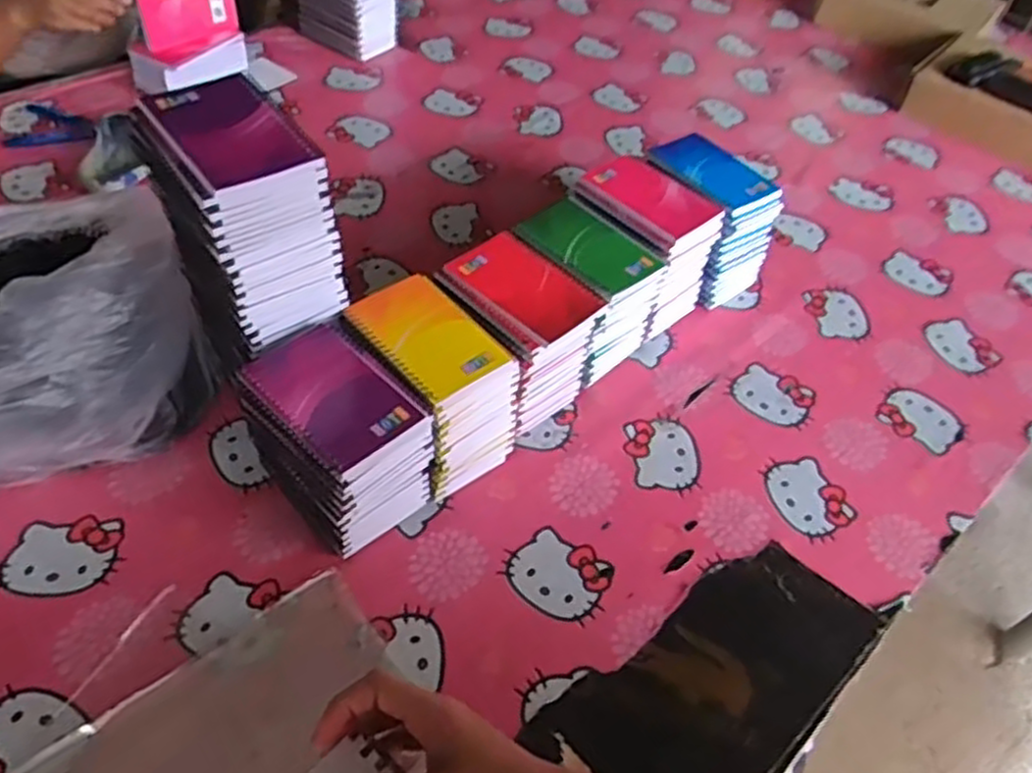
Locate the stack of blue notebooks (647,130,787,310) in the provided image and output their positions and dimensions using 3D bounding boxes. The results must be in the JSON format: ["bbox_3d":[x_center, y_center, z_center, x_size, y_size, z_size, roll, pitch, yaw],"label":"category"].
[{"bbox_3d":[0.208,-0.194,0.879,0.104,0.139,0.153,-23,55,-24],"label":"stack of blue notebooks"}]

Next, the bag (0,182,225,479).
[{"bbox_3d":[-0.464,-0.054,0.662,0.340,0.172,0.293,-21,54,-22],"label":"bag"}]

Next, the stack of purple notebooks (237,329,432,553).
[{"bbox_3d":[-0.145,0.042,0.634,0.093,0.137,0.135,-33,59,-30],"label":"stack of purple notebooks"}]

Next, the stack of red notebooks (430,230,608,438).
[{"bbox_3d":[-0.004,-0.048,0.730,0.125,0.138,0.100,37,55,24],"label":"stack of red notebooks"}]

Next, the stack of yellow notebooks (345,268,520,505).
[{"bbox_3d":[-0.071,-0.002,0.681,0.098,0.135,0.136,-29,57,-28],"label":"stack of yellow notebooks"}]

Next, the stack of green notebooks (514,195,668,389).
[{"bbox_3d":[0.066,-0.096,0.779,0.120,0.141,0.103,38,55,25],"label":"stack of green notebooks"}]

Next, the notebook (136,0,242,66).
[{"bbox_3d":[-0.434,-0.503,1.043,0.020,0.093,0.139,28,50,33],"label":"notebook"}]

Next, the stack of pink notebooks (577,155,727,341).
[{"bbox_3d":[0.132,-0.148,0.828,0.104,0.143,0.137,-30,58,-28],"label":"stack of pink notebooks"}]

